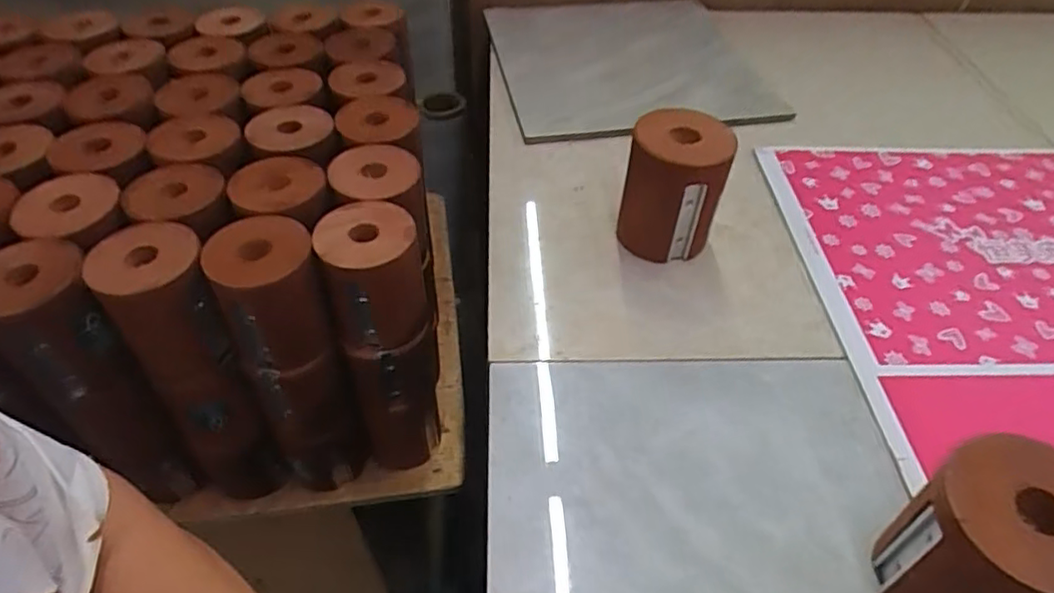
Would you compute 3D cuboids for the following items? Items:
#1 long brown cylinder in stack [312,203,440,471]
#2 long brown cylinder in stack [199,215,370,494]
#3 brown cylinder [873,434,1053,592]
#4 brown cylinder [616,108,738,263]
[{"bbox_3d":[-0.130,0.053,0.597,0.079,0.289,0.083,-15,50,-17],"label":"long brown cylinder in stack"},{"bbox_3d":[-0.206,0.064,0.574,0.078,0.277,0.088,-16,49,-15],"label":"long brown cylinder in stack"},{"bbox_3d":[0.231,0.130,0.323,0.071,0.105,0.073,2,47,-2],"label":"brown cylinder"},{"bbox_3d":[0.119,-0.088,0.514,0.078,0.101,0.061,17,49,12],"label":"brown cylinder"}]

